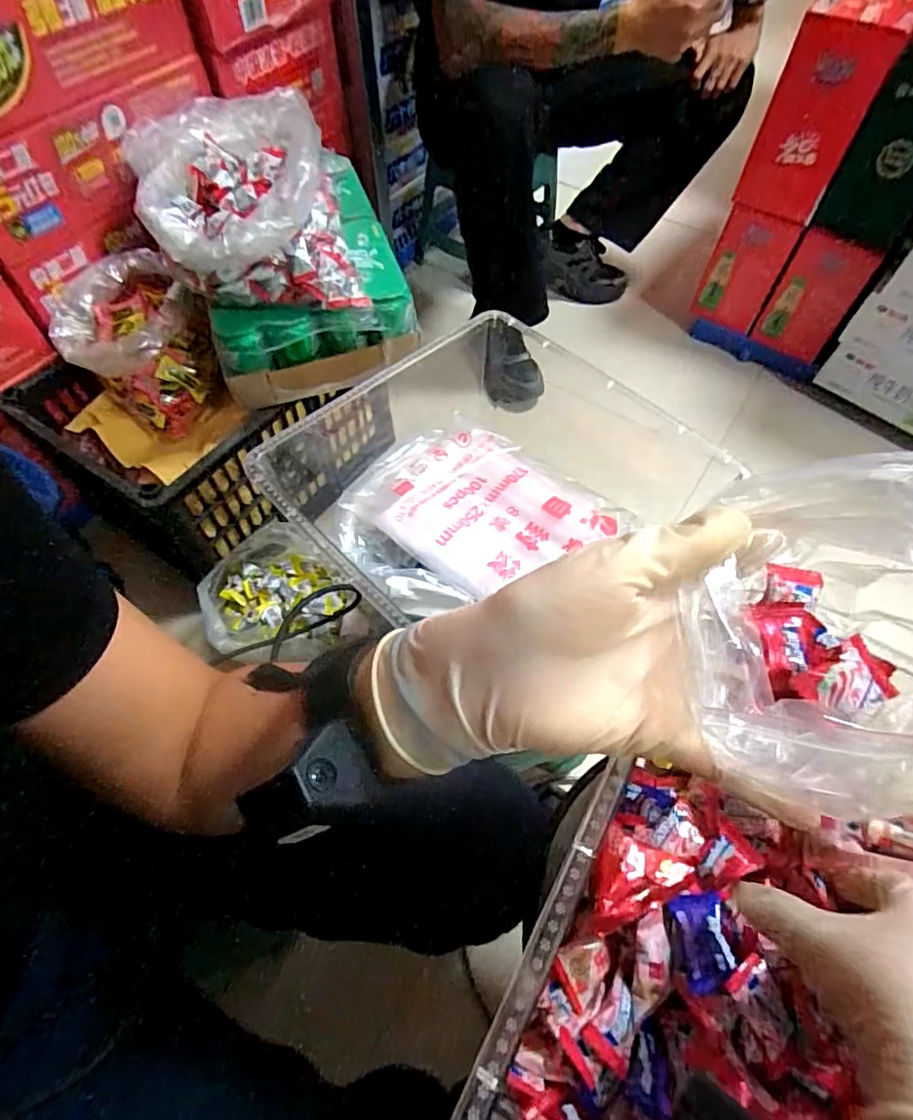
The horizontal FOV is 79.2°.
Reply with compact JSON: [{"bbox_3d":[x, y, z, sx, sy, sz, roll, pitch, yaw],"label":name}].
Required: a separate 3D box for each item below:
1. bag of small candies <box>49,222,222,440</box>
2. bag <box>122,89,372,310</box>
[{"bbox_3d":[-0.455,-0.319,0.803,0.194,0.153,0.217,-37,67,-21],"label":"bag of small candies"},{"bbox_3d":[-0.242,-0.404,0.660,0.221,0.128,0.205,-21,62,-14],"label":"bag"}]

